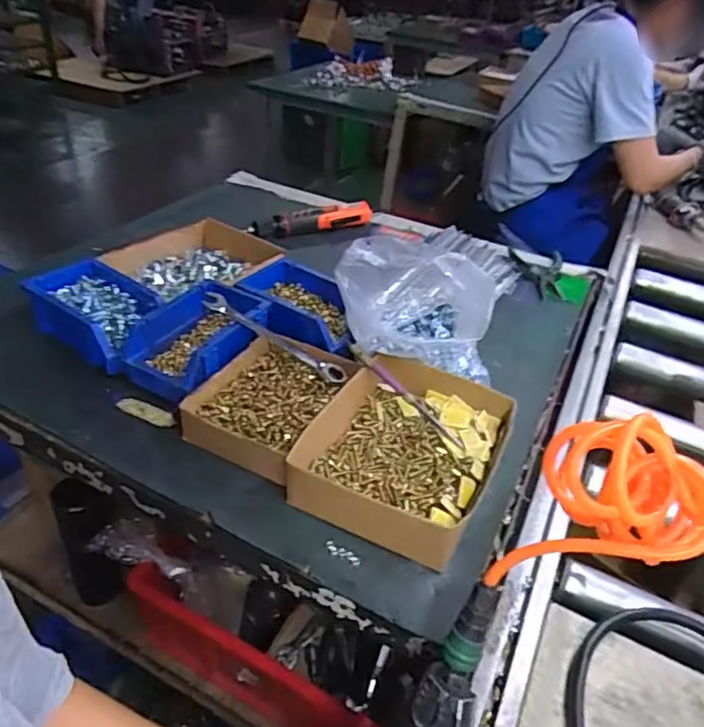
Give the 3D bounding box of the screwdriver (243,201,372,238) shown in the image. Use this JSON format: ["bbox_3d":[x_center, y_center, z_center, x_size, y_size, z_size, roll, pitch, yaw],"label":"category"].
[{"bbox_3d":[-0.074,-0.254,1.035,0.243,0.042,0.035,-16,43,-28],"label":"screwdriver"}]

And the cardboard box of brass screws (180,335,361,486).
[{"bbox_3d":[-0.088,0.036,0.639,0.134,0.037,0.175,21,39,17],"label":"cardboard box of brass screws"}]

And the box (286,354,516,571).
[{"bbox_3d":[0.058,0.082,0.589,0.170,0.052,0.219,22,39,18],"label":"box"}]

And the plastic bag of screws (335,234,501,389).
[{"bbox_3d":[0.075,-0.066,0.665,0.179,0.134,0.093,-2,38,-13],"label":"plastic bag of screws"}]

